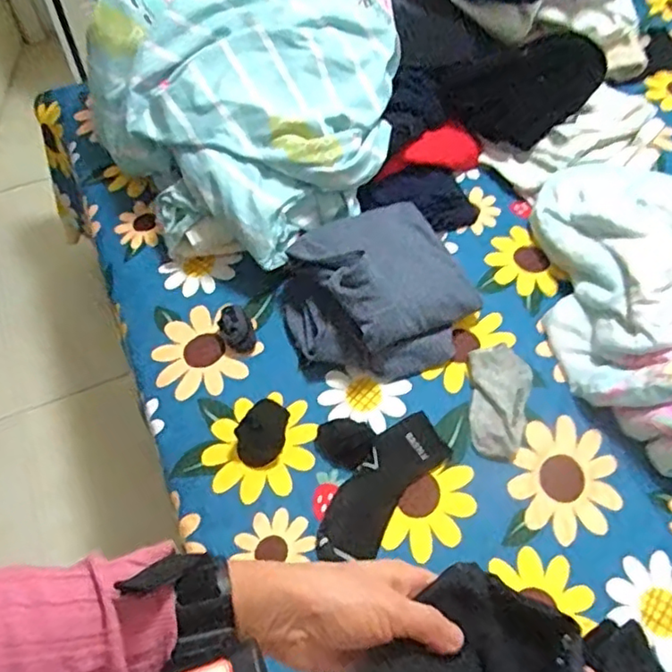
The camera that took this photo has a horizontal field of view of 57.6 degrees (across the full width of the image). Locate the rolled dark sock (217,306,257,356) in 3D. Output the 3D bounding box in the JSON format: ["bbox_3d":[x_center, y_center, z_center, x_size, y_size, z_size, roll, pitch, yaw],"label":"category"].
[{"bbox_3d":[-0.147,-0.010,0.913,0.048,0.045,0.070,-20,59,-15],"label":"rolled dark sock"}]

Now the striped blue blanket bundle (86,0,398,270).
[{"bbox_3d":[-0.115,-0.393,1.023,0.474,0.290,0.472,1,56,-1],"label":"striped blue blanket bundle"}]

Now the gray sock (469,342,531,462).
[{"bbox_3d":[0.230,0.093,0.866,0.086,0.034,0.173,10,56,4],"label":"gray sock"}]

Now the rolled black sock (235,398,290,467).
[{"bbox_3d":[-0.100,0.132,0.831,0.062,0.032,0.086,25,59,14],"label":"rolled black sock"}]

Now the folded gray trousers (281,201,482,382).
[{"bbox_3d":[0.062,-0.079,0.909,0.271,0.143,0.255,-18,58,-13],"label":"folded gray trousers"}]

